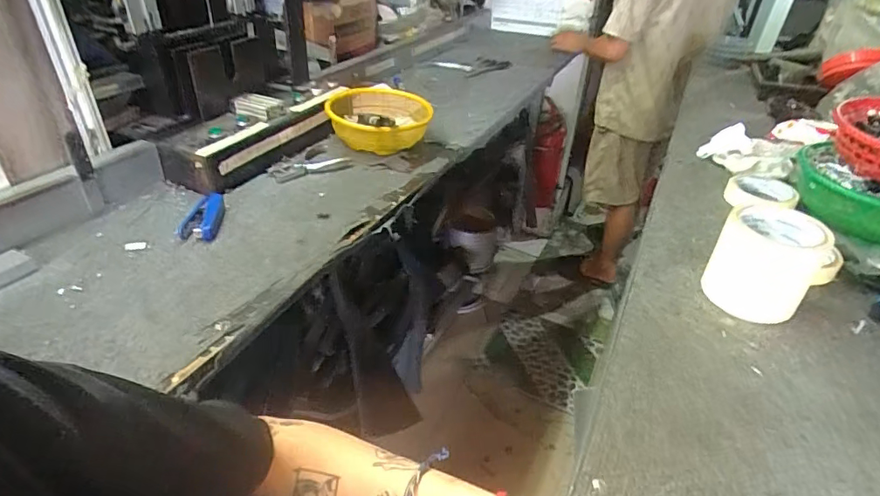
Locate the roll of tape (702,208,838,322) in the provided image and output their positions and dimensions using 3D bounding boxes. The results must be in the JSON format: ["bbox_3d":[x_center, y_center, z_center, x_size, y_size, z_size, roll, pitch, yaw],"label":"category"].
[{"bbox_3d":[0.354,0.015,0.536,0.089,0.091,0.101,28,43,34],"label":"roll of tape"}]

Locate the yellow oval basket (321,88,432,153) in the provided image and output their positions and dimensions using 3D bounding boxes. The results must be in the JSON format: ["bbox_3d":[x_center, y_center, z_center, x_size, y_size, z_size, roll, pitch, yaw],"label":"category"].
[{"bbox_3d":[-0.132,-0.286,1.100,0.225,0.082,0.222,-2,35,-7],"label":"yellow oval basket"}]

